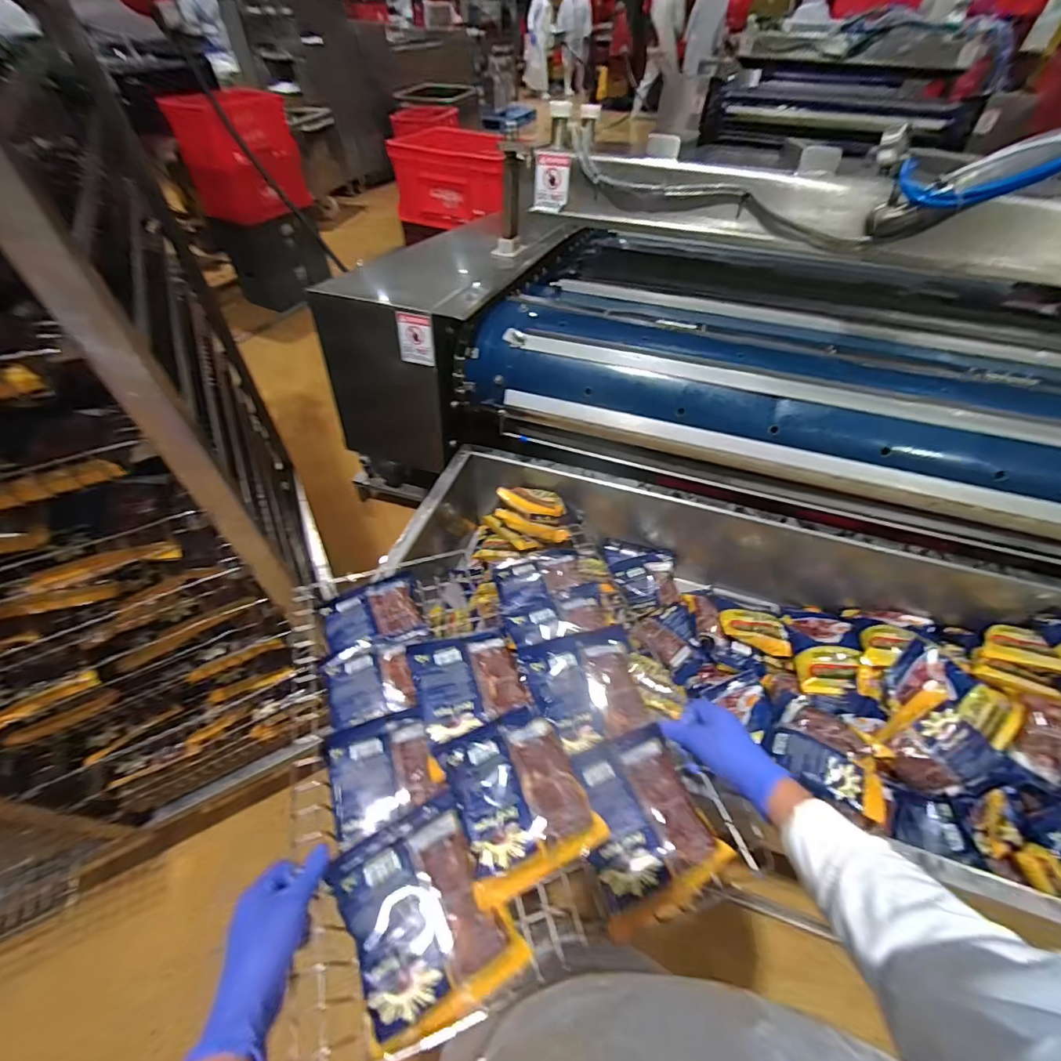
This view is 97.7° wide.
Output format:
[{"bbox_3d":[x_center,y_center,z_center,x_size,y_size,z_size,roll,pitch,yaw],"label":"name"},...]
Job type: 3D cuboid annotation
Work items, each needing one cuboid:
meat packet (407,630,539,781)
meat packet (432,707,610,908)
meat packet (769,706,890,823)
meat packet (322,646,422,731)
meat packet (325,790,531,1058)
[{"bbox_3d":[-0.075,0.204,0.599,0.135,0.024,0.154,-12,52,-17],"label":"meat packet"},{"bbox_3d":[-0.014,0.290,0.517,0.137,0.020,0.158,-19,51,-16],"label":"meat packet"},{"bbox_3d":[0.463,0.350,0.711,0.153,0.031,0.119,35,58,27],"label":"meat packet"},{"bbox_3d":[-0.204,0.194,0.591,0.106,0.009,0.094,-15,50,-12],"label":"meat packet"},{"bbox_3d":[-0.103,0.360,0.441,0.135,0.017,0.161,-23,52,-18],"label":"meat packet"}]

